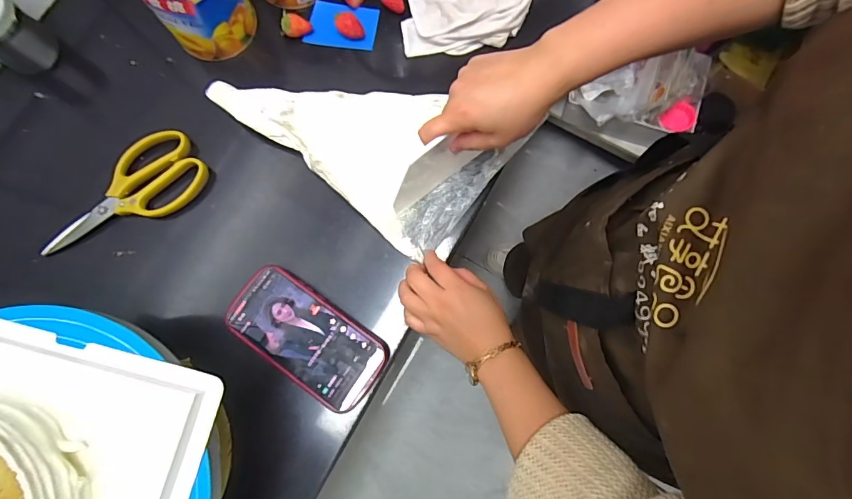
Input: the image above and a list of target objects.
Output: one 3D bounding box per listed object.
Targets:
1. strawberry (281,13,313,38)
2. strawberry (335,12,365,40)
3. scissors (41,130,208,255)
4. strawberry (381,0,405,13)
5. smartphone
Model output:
[{"bbox_3d":[-0.158,-0.271,0.523,0.036,0.017,0.021,1,79,0],"label":"strawberry"},{"bbox_3d":[-0.092,-0.271,0.524,0.036,0.019,0.021,16,80,3],"label":"strawberry"},{"bbox_3d":[-0.337,-0.054,0.485,0.189,0.016,0.085,-40,81,-7],"label":"scissors"},{"bbox_3d":[-0.041,-0.304,0.529,0.027,0.018,0.022,-11,79,-2],"label":"strawberry"},{"bbox_3d":[-0.124,0.091,0.454,0.166,0.019,0.083,34,81,6],"label":"smartphone"}]

